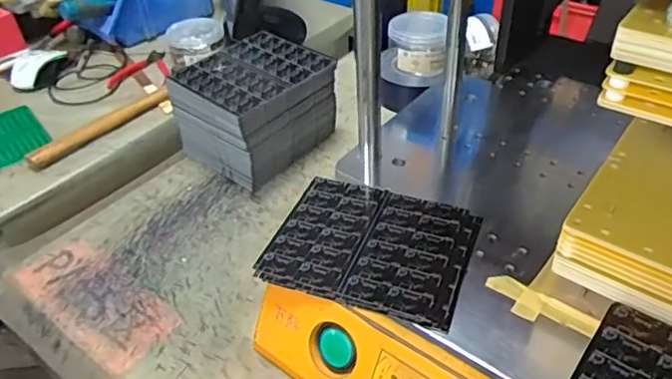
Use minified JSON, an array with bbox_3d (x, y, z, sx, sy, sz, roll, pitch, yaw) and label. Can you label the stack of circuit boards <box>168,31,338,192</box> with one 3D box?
[{"bbox_3d":[-0.101,-0.108,0.756,0.131,0.133,0.167,30,51,33],"label":"stack of circuit boards"}]

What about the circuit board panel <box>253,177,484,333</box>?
[{"bbox_3d":[0.034,0.050,0.536,0.176,0.005,0.147,13,44,19],"label":"circuit board panel"}]

